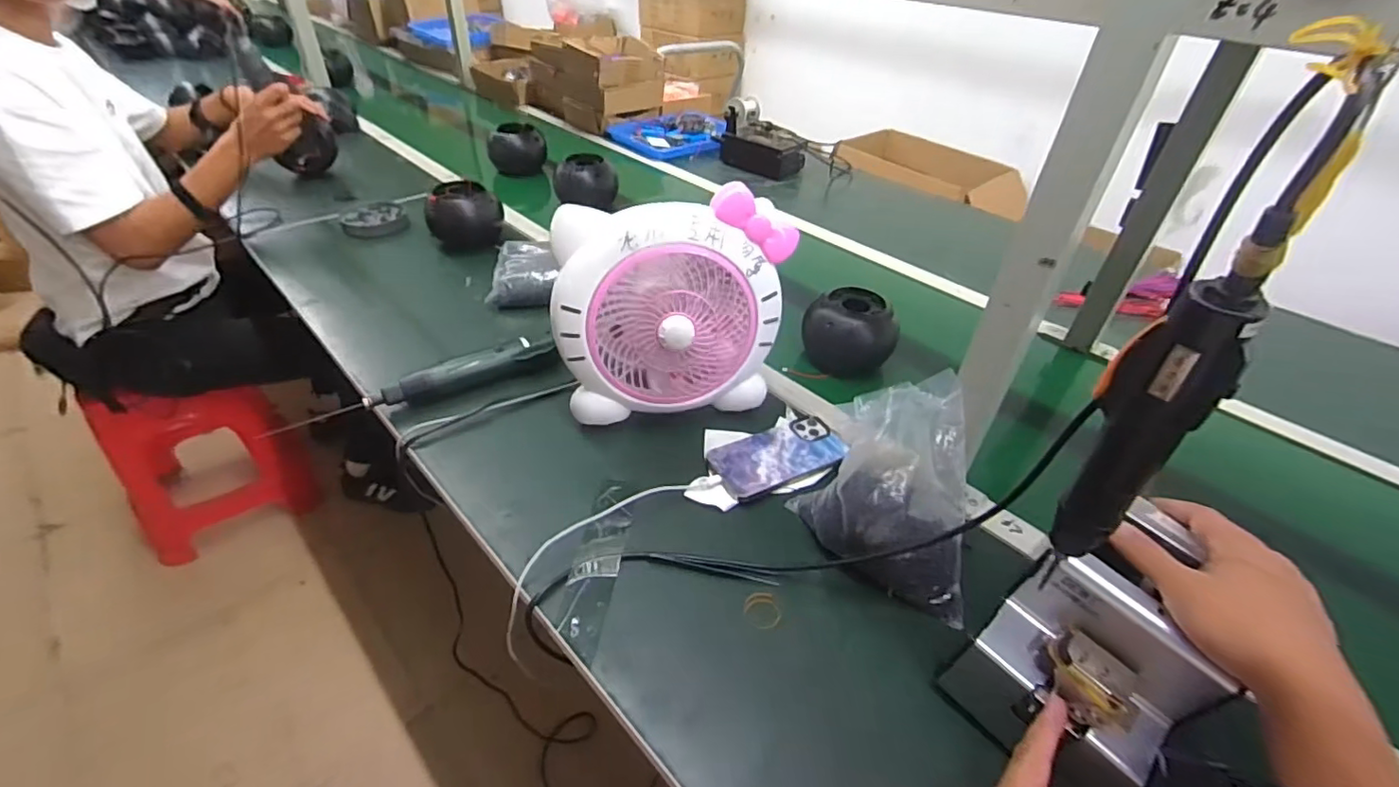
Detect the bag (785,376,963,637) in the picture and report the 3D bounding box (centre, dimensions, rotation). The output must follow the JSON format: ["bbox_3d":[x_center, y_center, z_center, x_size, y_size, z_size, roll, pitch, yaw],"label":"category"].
[{"bbox_3d":[0.204,0.078,0.576,0.181,0.145,0.166,27,45,25],"label":"bag"}]

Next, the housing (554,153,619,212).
[{"bbox_3d":[-0.230,-0.425,1.209,0.123,0.093,0.104,-12,42,-18],"label":"housing"}]

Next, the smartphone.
[{"bbox_3d":[0.090,0.069,0.687,0.156,0.008,0.083,-17,44,-23],"label":"smartphone"}]

